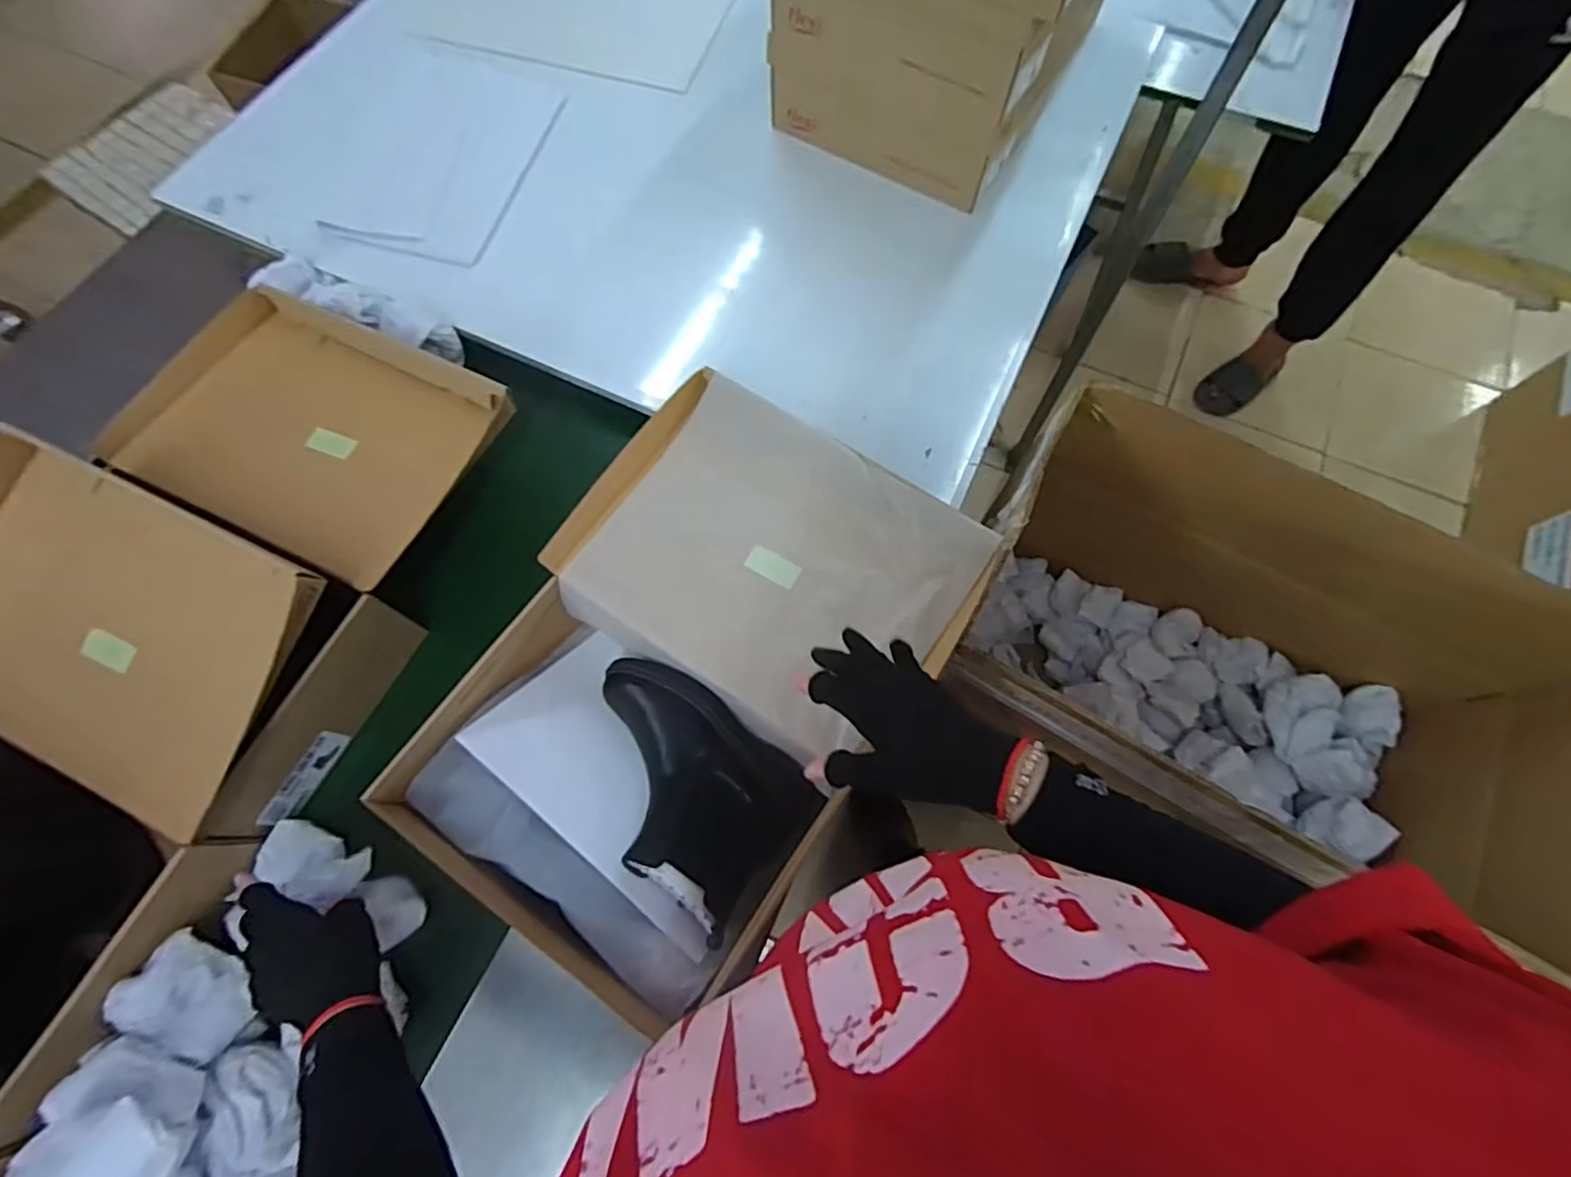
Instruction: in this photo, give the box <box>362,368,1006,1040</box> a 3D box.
[{"bbox_3d":[-0.086,0.083,0.632,0.342,0.143,0.498,34,73,12],"label":"box"}]

